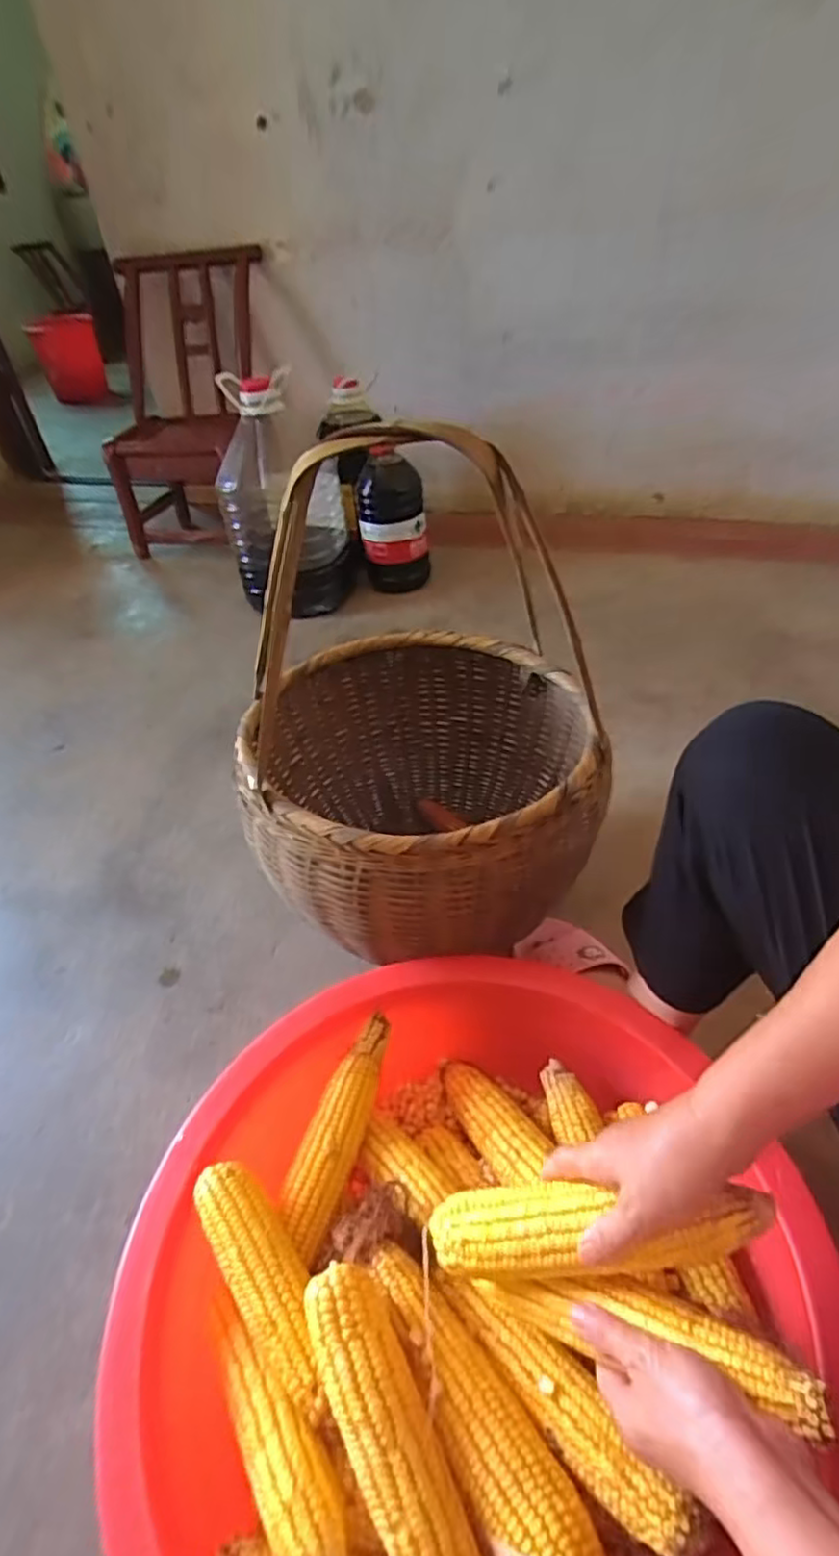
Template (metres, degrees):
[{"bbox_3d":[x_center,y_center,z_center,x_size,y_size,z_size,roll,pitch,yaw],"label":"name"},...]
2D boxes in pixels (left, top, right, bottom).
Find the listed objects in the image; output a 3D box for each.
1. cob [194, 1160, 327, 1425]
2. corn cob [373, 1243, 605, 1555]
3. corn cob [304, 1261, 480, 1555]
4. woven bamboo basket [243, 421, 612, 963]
[{"bbox_3d":[-0.117,0.382,0.519,0.051,0.041,0.179,-30,48,-24],"label":"cob"},{"bbox_3d":[0.036,0.409,0.450,0.055,0.041,0.204,-24,46,-19],"label":"corn cob"},{"bbox_3d":[-0.008,0.430,0.408,0.051,0.049,0.235,-21,45,-16],"label":"corn cob"},{"bbox_3d":[-0.004,-0.069,0.732,0.377,0.559,0.403,-1,43,5],"label":"woven bamboo basket"}]

